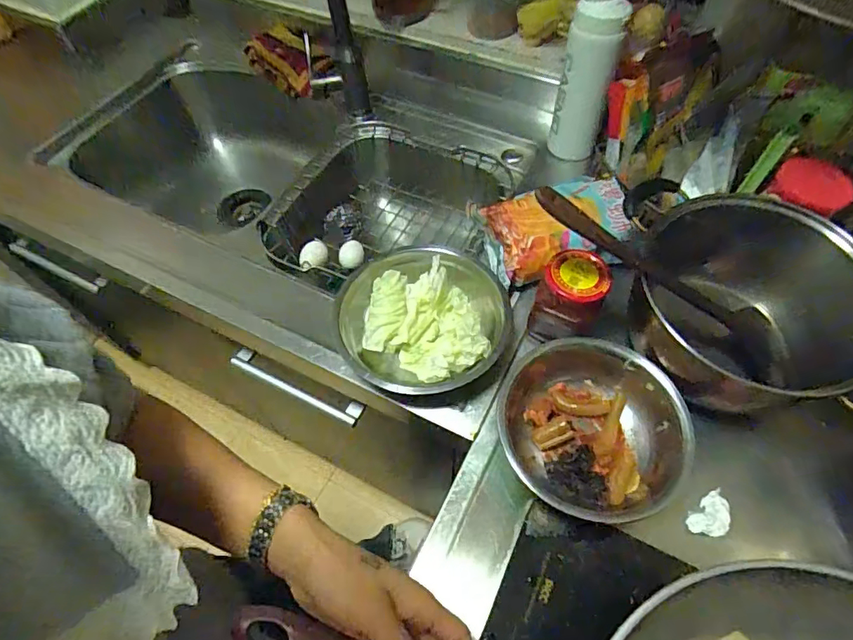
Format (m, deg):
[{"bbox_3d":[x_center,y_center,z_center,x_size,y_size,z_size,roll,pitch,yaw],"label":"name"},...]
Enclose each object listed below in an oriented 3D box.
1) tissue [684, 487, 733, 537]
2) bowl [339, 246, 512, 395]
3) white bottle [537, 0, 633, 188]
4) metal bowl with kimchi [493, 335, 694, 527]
[{"bbox_3d":[0.285,0.198,0.491,0.053,0.009,0.033,-34,63,-17],"label":"tissue"},{"bbox_3d":[0.001,0.000,0.587,0.196,0.062,0.185,-1,58,2],"label":"bowl"},{"bbox_3d":[0.222,-0.322,0.698,0.071,0.262,0.069,10,59,9],"label":"white bottle"},{"bbox_3d":[0.174,0.113,0.508,0.180,0.058,0.181,-1,58,2],"label":"metal bowl with kimchi"}]

